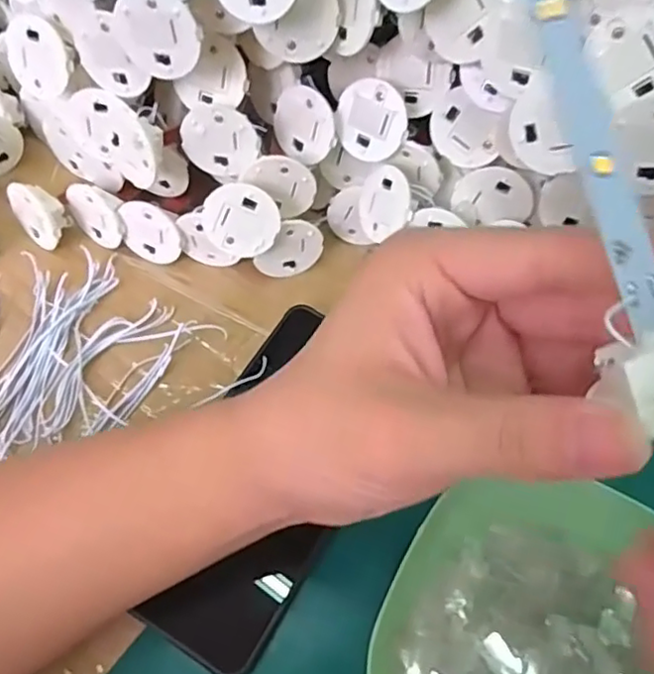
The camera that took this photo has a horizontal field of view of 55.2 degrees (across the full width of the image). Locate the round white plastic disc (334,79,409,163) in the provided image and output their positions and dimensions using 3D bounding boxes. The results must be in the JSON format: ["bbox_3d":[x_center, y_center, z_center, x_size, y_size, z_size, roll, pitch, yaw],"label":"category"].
[{"bbox_3d":[0.022,-0.108,0.313,0.037,0.037,0.004,7,25,28],"label":"round white plastic disc"}]

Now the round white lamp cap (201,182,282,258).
[{"bbox_3d":[-0.044,-0.059,0.318,0.038,0.037,0.004,24,30,-14],"label":"round white lamp cap"}]

